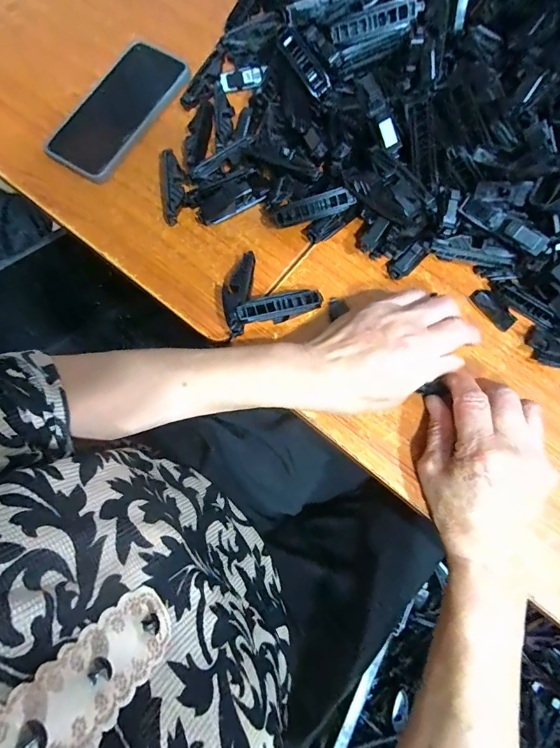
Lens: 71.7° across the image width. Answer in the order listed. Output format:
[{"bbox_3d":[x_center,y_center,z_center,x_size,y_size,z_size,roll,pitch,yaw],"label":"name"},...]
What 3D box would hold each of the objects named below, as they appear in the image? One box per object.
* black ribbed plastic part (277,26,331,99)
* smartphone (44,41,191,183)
[{"bbox_3d":[0.021,-0.297,0.367,0.019,0.010,0.080,-28,77,-5],"label":"black ribbed plastic part"},{"bbox_3d":[-0.169,-0.275,0.403,0.083,0.007,0.163,31,79,8],"label":"smartphone"}]

